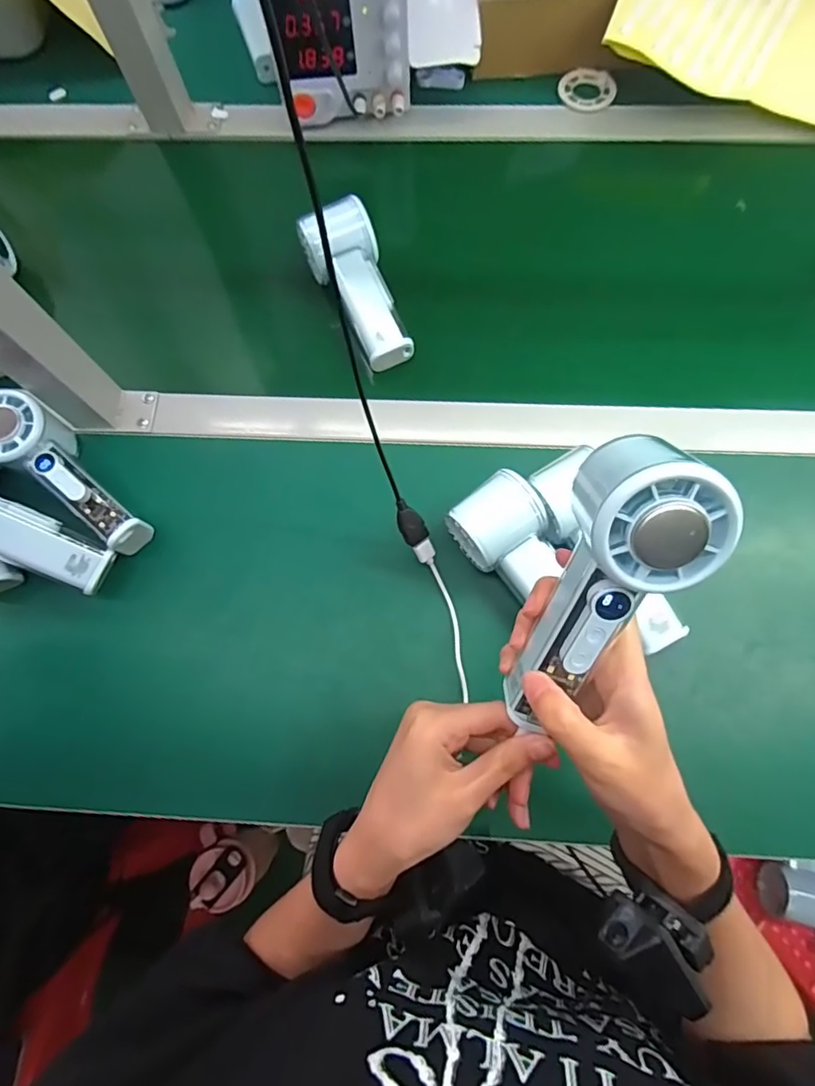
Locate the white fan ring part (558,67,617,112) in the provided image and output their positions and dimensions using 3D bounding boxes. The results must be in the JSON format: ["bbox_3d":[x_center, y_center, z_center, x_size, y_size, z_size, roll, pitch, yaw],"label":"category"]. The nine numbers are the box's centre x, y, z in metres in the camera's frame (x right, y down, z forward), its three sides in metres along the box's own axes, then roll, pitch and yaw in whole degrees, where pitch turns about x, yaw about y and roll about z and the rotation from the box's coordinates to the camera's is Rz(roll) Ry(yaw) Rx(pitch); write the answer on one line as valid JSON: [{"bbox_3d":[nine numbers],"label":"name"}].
[{"bbox_3d":[0.184,-0.465,0.552,0.056,0.008,0.048,17,81,8],"label":"white fan ring part"}]

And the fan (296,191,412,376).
[{"bbox_3d":[-0.040,-0.222,0.463,0.060,0.043,0.137,-24,74,-4],"label":"fan"}]

